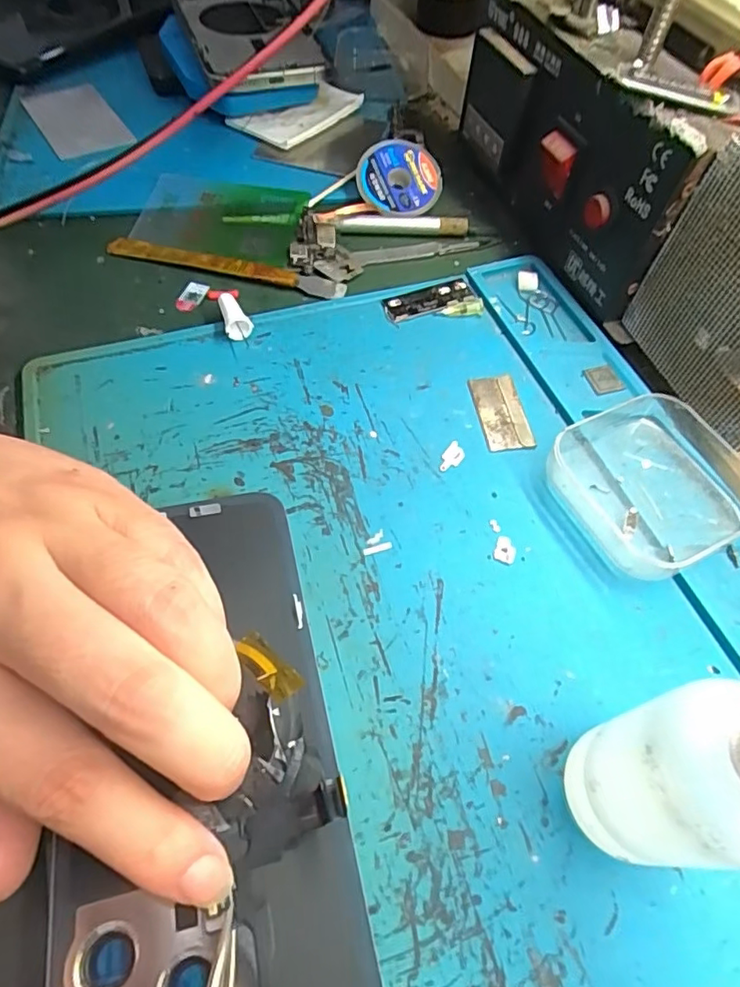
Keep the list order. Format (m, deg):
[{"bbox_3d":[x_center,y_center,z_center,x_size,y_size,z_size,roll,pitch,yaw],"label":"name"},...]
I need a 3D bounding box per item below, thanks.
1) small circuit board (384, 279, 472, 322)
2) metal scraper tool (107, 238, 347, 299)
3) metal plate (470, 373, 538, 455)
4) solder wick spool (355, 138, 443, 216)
[{"bbox_3d":[0.028,-0.092,0.266,0.043,0.004,0.016,-16,60,-12],"label":"small circuit board"},{"bbox_3d":[-0.070,-0.113,0.274,0.118,0.008,0.011,14,58,6],"label":"metal scraper tool"},{"bbox_3d":[0.054,-0.034,0.231,0.019,0.004,0.038,-6,58,-6],"label":"metal plate"},{"bbox_3d":[0.016,-0.169,0.300,0.044,0.009,0.042,0,84,-2],"label":"solder wick spool"}]

